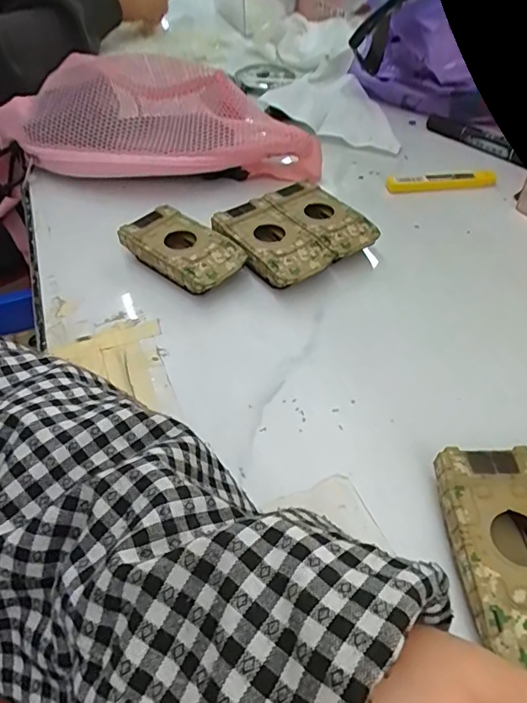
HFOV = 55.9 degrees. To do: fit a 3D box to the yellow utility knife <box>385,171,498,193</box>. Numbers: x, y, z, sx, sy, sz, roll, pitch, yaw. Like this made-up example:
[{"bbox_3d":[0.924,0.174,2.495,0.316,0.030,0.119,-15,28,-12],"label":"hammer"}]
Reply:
[{"bbox_3d":[0.168,-0.157,0.464,0.103,0.010,0.022,-6,48,-5],"label":"yellow utility knife"}]

